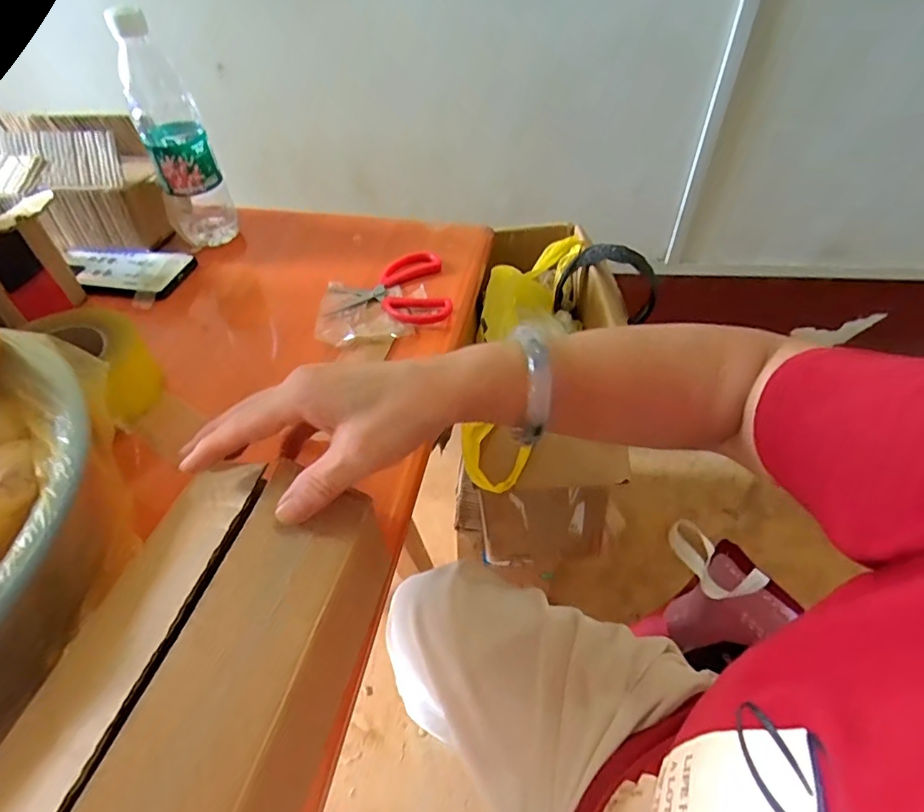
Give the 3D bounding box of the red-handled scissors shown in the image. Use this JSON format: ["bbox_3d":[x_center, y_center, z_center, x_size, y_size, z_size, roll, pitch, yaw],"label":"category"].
[{"bbox_3d":[-0.075,-0.120,0.542,0.117,0.024,0.112,-7,48,-6],"label":"red-handled scissors"}]

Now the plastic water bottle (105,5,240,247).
[{"bbox_3d":[-0.301,-0.282,0.569,0.065,0.224,0.062,-19,50,-17],"label":"plastic water bottle"}]

